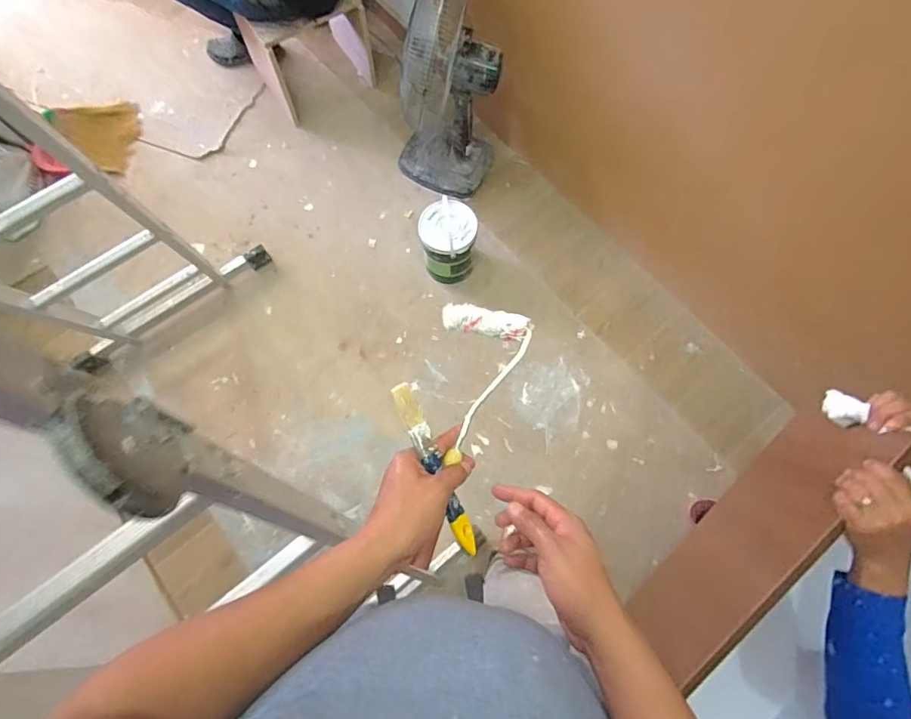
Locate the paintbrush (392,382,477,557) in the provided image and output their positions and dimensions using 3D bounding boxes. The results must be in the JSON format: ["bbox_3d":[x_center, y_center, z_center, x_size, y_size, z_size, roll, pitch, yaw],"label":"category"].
[{"bbox_3d":[-0.020,0.110,0.485,0.020,0.012,0.182,-24,89,-8],"label":"paintbrush"}]

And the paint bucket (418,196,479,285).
[{"bbox_3d":[-0.024,-0.364,1.537,0.171,0.257,0.163,0,71,0],"label":"paint bucket"}]

